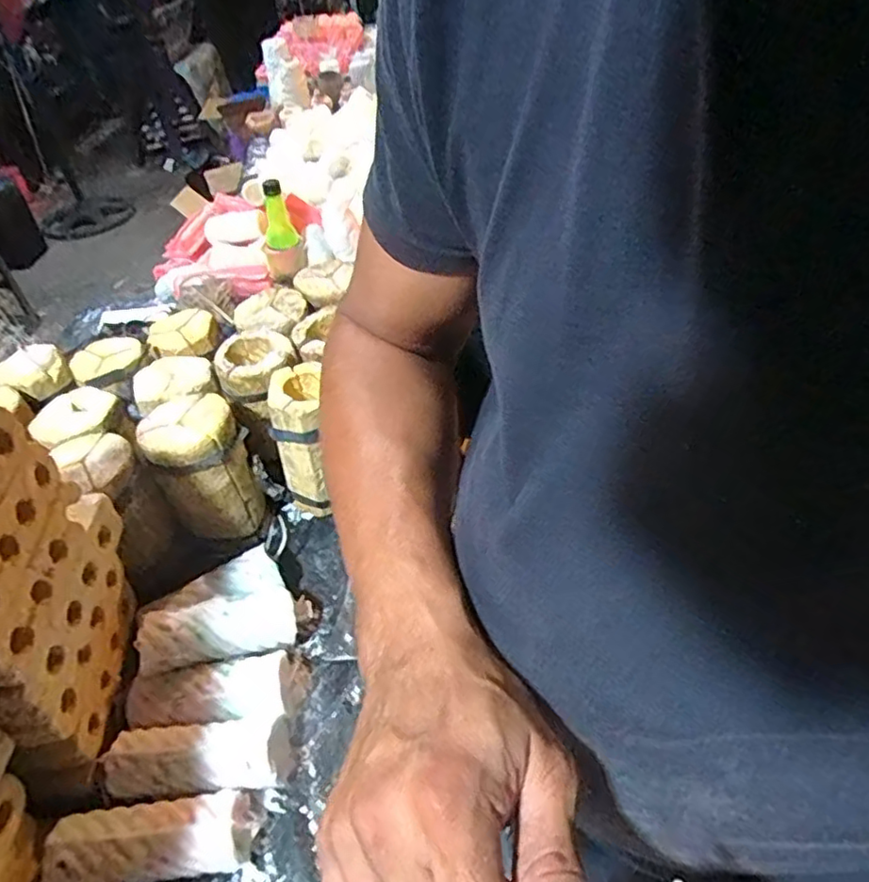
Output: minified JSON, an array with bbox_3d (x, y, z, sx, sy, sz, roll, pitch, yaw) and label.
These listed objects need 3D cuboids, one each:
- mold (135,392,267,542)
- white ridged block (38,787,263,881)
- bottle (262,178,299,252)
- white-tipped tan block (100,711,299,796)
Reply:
[{"bbox_3d":[-0.246,0.031,0.666,0.090,0.132,0.098,-28,47,-21],"label":"mold"},{"bbox_3d":[-0.214,0.305,0.476,0.145,0.041,0.059,-8,43,0],"label":"white ridged block"},{"bbox_3d":[-0.272,-0.387,1.078,0.054,0.116,0.063,-16,44,-9],"label":"bottle"},{"bbox_3d":[-0.198,0.258,0.512,0.139,0.044,0.058,1,42,-12],"label":"white-tipped tan block"}]

